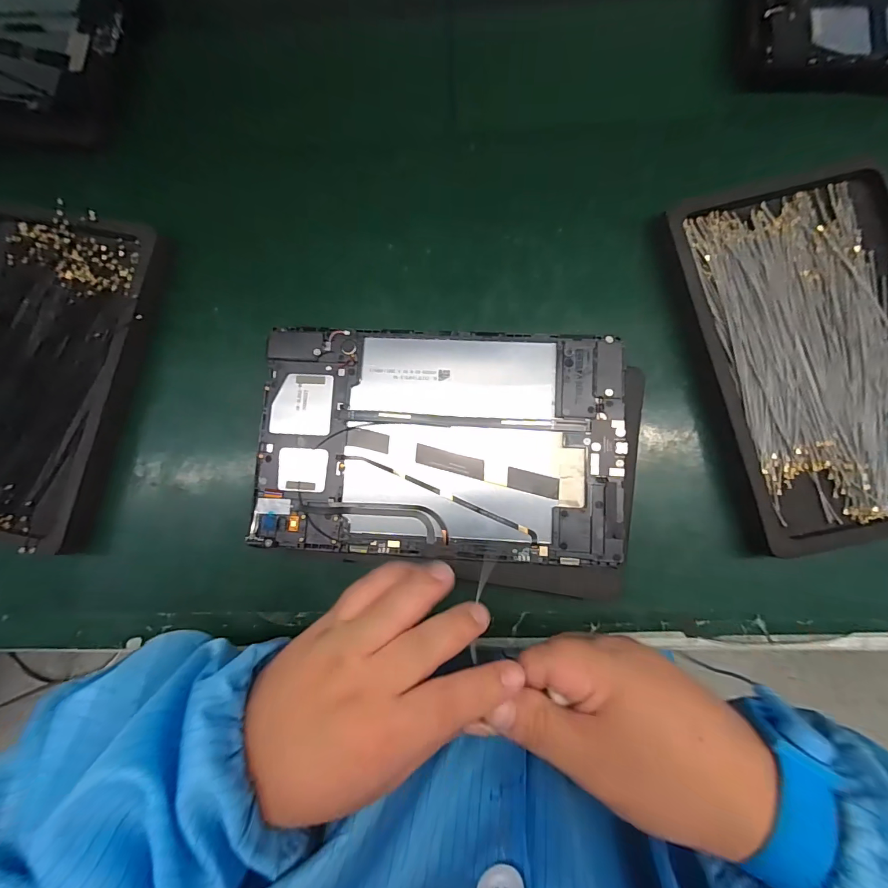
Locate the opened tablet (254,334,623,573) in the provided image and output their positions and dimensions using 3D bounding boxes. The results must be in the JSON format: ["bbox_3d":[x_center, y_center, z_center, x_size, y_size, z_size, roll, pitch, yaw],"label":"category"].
[{"bbox_3d":[-0.003,-0.001,0.274,0.236,0.006,0.148,3,84,3],"label":"opened tablet"}]

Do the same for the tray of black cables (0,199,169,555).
[{"bbox_3d":[-0.306,-0.055,0.310,0.152,0.030,0.241,15,86,4],"label":"tray of black cables"}]

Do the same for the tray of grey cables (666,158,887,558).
[{"bbox_3d":[0.254,-0.064,0.281,0.155,0.025,0.246,-11,85,2],"label":"tray of grey cables"}]

